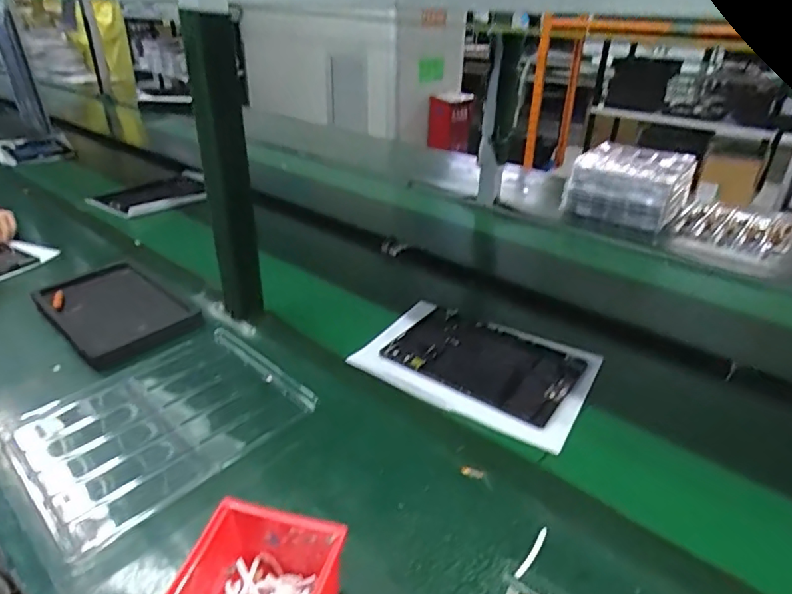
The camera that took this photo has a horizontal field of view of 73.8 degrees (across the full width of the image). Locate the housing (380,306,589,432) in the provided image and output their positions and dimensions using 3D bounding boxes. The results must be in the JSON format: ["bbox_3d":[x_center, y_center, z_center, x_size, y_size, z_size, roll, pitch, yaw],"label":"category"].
[{"bbox_3d":[0.116,0.082,0.703,0.232,0.008,0.153,20,33,29],"label":"housing"}]

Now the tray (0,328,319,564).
[{"bbox_3d":[-0.260,0.135,0.597,0.222,0.018,0.274,25,36,36],"label":"tray"}]

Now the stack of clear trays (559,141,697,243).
[{"bbox_3d":[0.557,-0.265,1.265,0.248,0.124,0.276,20,33,29],"label":"stack of clear trays"}]

